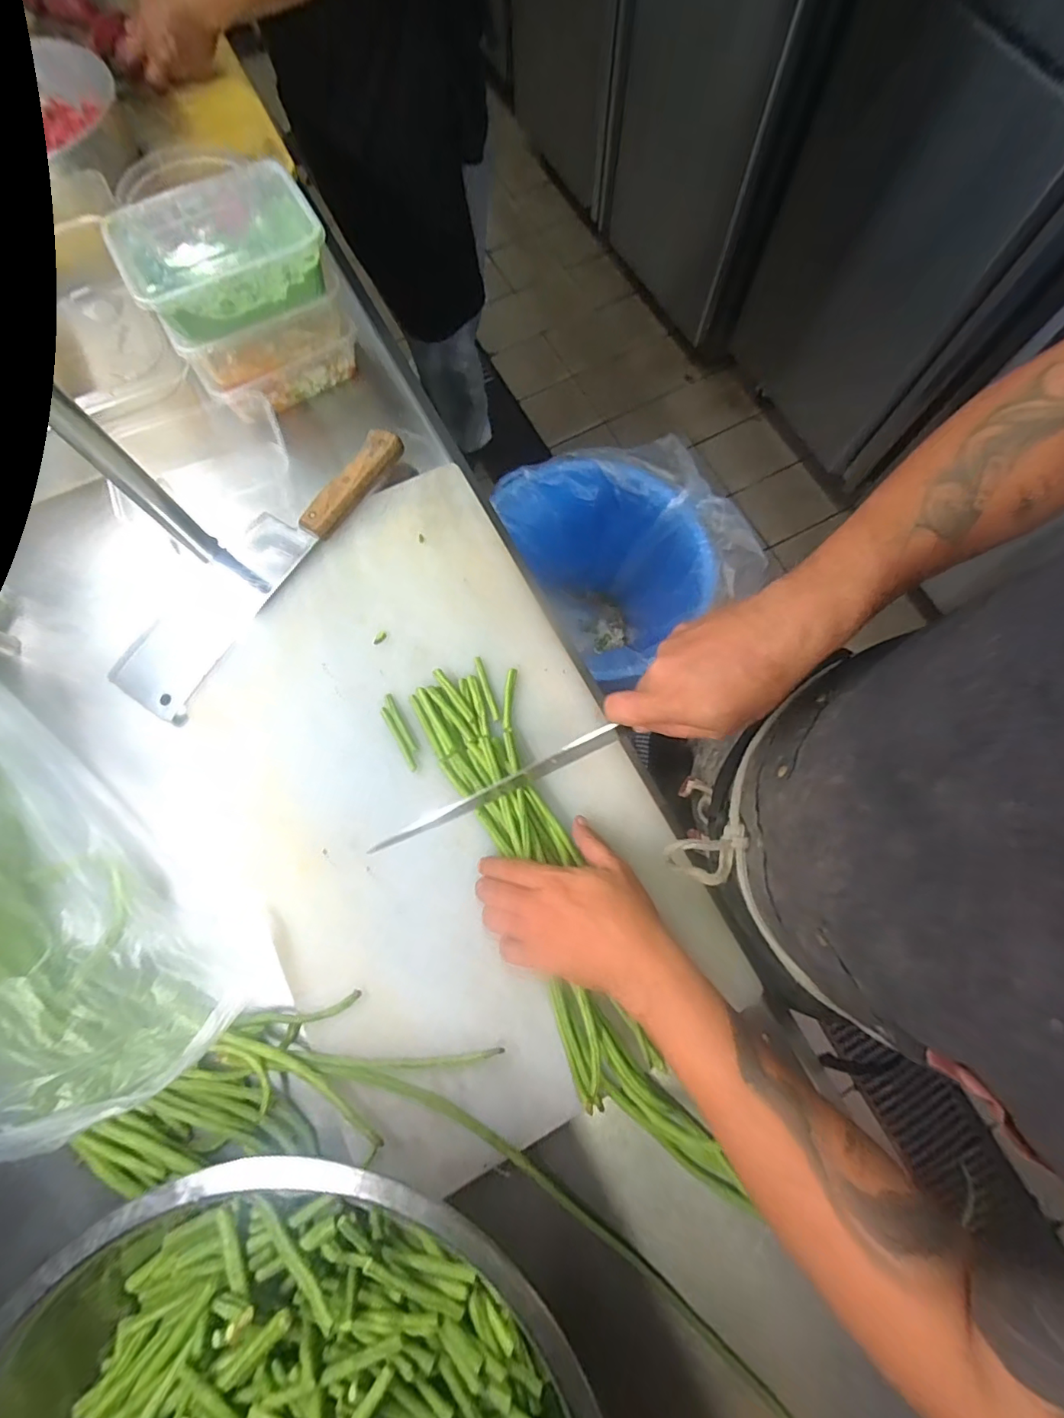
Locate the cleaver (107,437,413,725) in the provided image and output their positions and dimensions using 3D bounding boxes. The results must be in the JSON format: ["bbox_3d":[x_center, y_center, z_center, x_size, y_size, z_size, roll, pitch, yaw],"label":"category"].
[{"bbox_3d":[-0.278,-0.155,0.519,0.098,0.029,0.347,33,77,8],"label":"cleaver"}]

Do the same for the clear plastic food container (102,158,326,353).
[{"bbox_3d":[-0.285,-0.420,0.487,0.166,0.057,0.116,-27,76,-7],"label":"clear plastic food container"}]

